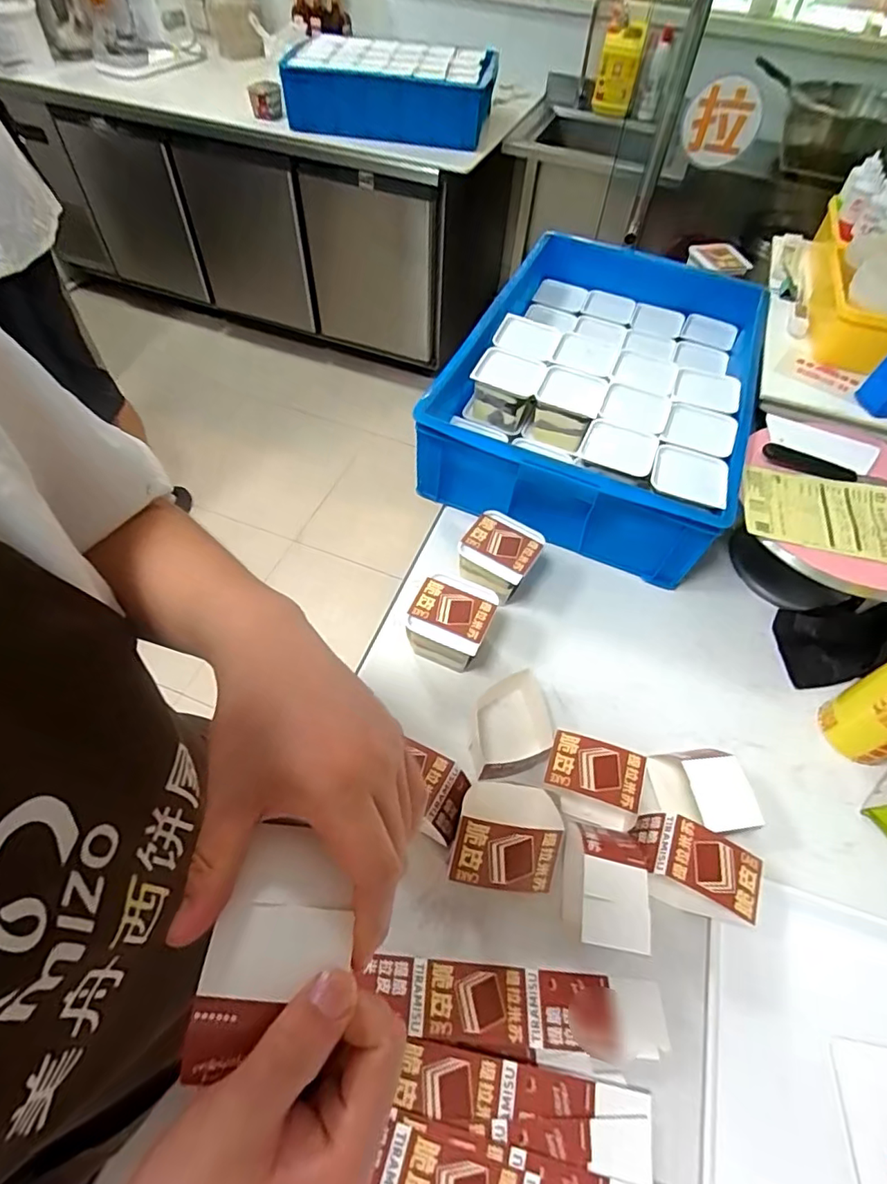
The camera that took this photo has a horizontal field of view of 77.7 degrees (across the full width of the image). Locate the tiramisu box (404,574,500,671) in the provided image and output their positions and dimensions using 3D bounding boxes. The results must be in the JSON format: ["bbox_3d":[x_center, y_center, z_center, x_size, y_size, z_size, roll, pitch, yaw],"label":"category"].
[{"bbox_3d":[0.009,0.045,0.689,0.094,0.088,0.102,21,57,12],"label":"tiramisu box"}]

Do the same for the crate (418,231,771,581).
[{"bbox_3d":[0.269,-0.334,0.924,0.430,0.177,0.645,23,58,13],"label":"crate"}]

